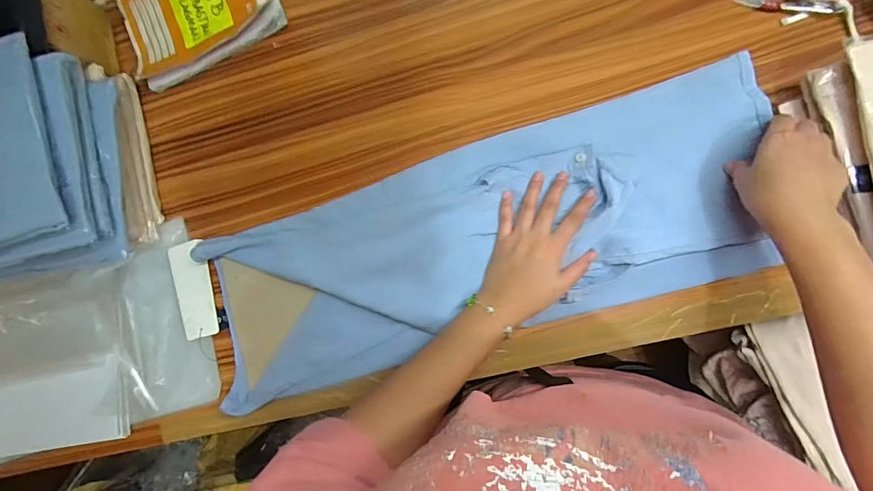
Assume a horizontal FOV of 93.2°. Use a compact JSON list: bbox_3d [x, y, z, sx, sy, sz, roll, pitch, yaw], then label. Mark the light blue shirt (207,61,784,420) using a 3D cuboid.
[{"bbox_3d":[0.040,-0.002,0.462,0.639,0.037,0.224,-20,82,6],"label":"light blue shirt"}]

